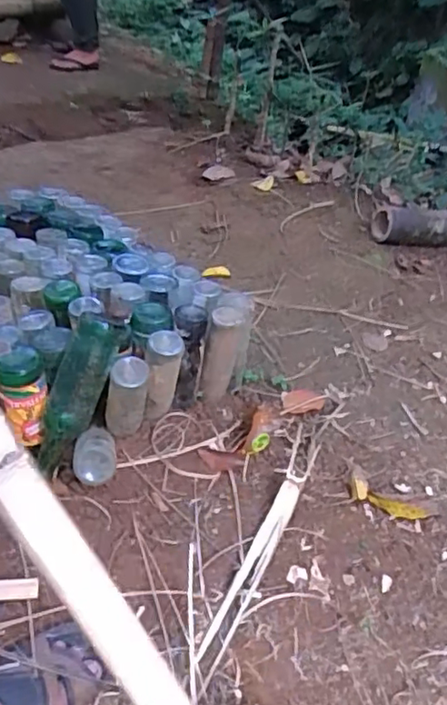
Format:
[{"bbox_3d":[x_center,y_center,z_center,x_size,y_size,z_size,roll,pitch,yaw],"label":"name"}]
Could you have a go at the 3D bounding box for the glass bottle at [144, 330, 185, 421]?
[{"bbox_3d":[-0.100,0.041,1.030,0.060,0.151,0.066,6,38,-3],"label":"glass bottle"}]

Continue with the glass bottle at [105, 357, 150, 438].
[{"bbox_3d":[-0.155,0.078,0.977,0.062,0.148,0.056,-4,40,-16],"label":"glass bottle"}]

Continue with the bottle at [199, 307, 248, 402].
[{"bbox_3d":[-0.001,0.013,1.102,0.069,0.190,0.074,9,38,1],"label":"bottle"}]

